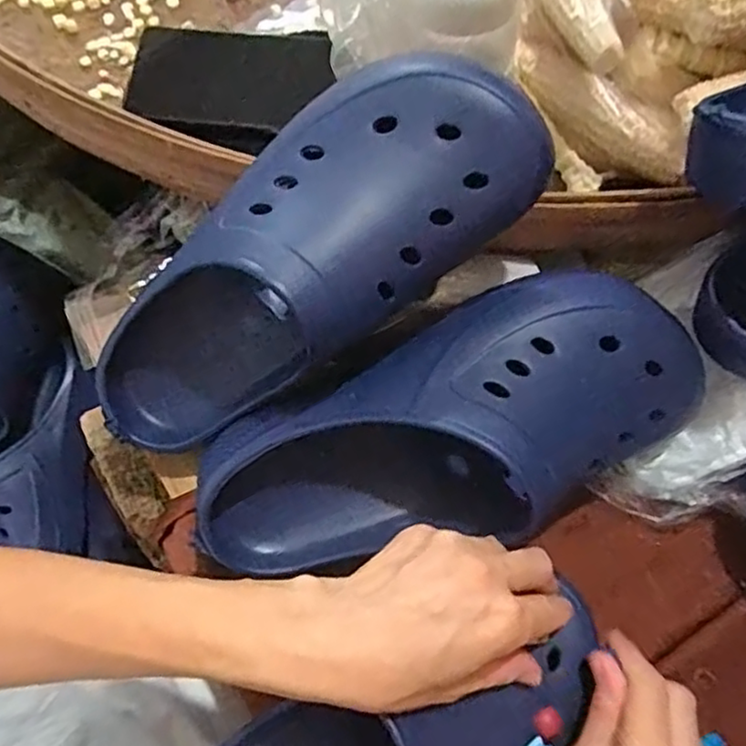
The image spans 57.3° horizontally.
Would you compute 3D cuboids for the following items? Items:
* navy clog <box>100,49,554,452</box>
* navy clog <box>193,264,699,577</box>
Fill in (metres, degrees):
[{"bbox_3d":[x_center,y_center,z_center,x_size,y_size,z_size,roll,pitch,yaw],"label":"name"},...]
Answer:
[{"bbox_3d":[-0.045,-0.059,0.374,0.281,0.093,0.112,-38,92,3],"label":"navy clog"},{"bbox_3d":[0.048,0.034,0.384,0.293,0.084,0.125,-29,71,-13],"label":"navy clog"}]

